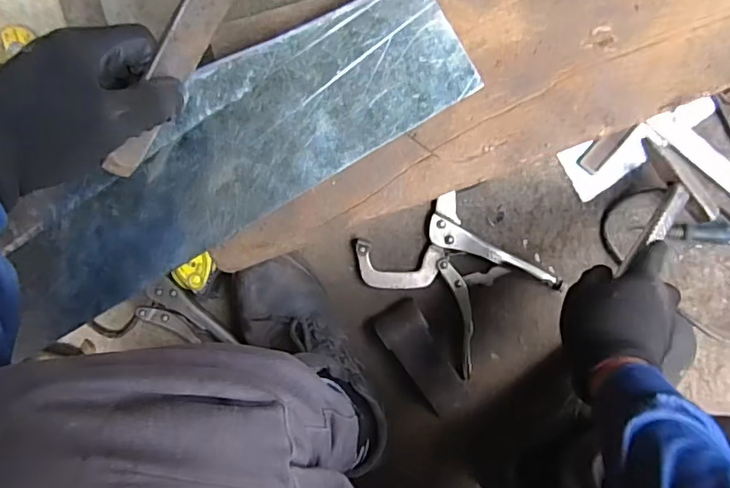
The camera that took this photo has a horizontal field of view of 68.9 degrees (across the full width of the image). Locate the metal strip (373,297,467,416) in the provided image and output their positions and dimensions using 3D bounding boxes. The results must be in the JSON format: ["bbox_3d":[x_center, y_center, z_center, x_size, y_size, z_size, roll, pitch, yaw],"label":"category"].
[{"bbox_3d":[0.072,0.141,0.656,0.055,0.031,0.143,-33,91,5],"label":"metal strip"}]

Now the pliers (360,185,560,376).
[{"bbox_3d":[0.104,0.037,0.655,0.207,0.022,0.154,41,95,1],"label":"pliers"}]

